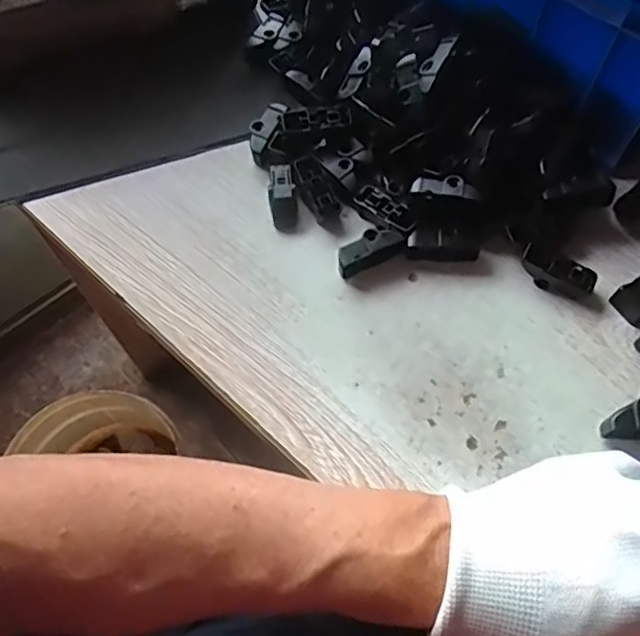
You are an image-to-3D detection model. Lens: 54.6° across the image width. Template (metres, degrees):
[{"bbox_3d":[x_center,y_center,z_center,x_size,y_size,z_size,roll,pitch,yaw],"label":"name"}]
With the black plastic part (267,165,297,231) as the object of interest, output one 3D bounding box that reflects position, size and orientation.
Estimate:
[{"bbox_3d":[-0.026,-0.083,0.422,0.017,0.007,0.046,-5,83,-2],"label":"black plastic part"}]

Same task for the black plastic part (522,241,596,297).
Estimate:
[{"bbox_3d":[0.150,-0.029,0.394,0.047,0.019,0.020,23,67,11],"label":"black plastic part"}]

